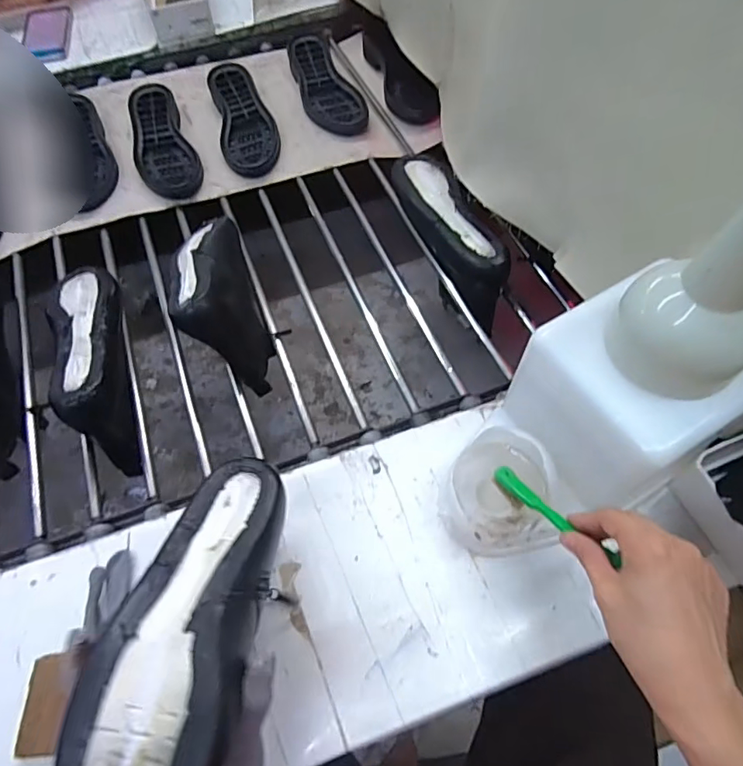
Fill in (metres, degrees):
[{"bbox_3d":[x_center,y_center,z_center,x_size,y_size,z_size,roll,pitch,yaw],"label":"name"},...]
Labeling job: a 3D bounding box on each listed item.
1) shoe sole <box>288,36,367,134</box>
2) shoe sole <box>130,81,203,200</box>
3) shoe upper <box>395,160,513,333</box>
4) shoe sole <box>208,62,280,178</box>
[{"bbox_3d":[-0.079,-0.498,0.857,0.084,0.034,0.239,-20,62,-9],"label":"shoe sole"},{"bbox_3d":[-0.327,-0.375,0.797,0.089,0.031,0.243,-22,62,-10],"label":"shoe sole"},{"bbox_3d":[0.097,-0.195,0.655,0.072,0.091,0.265,-22,76,-10],"label":"shoe upper"},{"bbox_3d":[-0.201,-0.421,0.818,0.086,0.030,0.244,-13,61,-5],"label":"shoe sole"}]

